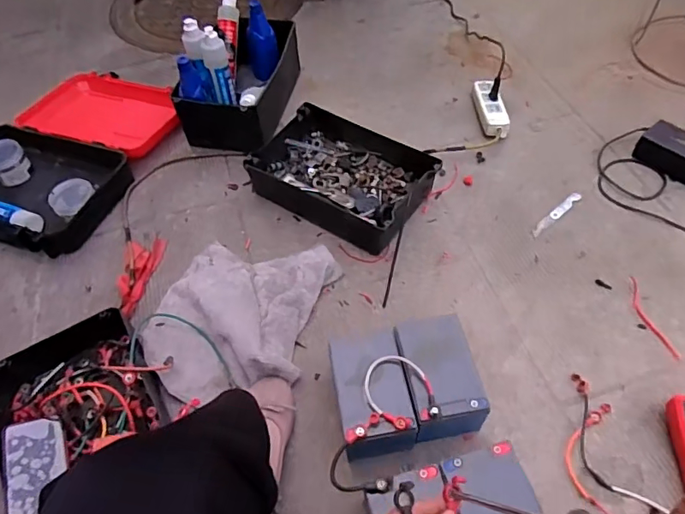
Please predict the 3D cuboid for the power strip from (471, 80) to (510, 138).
[{"bbox_3d":[0.332,-0.337,1.142,0.056,0.035,0.179,-4,54,1],"label":"power strip"}]

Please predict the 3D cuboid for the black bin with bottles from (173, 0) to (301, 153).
[{"bbox_3d":[-0.234,-0.421,1.150,0.189,0.211,0.363,7,55,9],"label":"black bin with bottles"}]

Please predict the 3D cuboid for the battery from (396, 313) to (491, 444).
[{"bbox_3d":[0.140,0.183,0.743,0.099,0.102,0.162,-9,54,-3],"label":"battery"}]

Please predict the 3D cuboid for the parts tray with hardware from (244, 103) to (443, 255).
[{"bbox_3d":[0.014,-0.170,1.027,0.352,0.083,0.248,29,61,22],"label":"parts tray with hardware"}]

